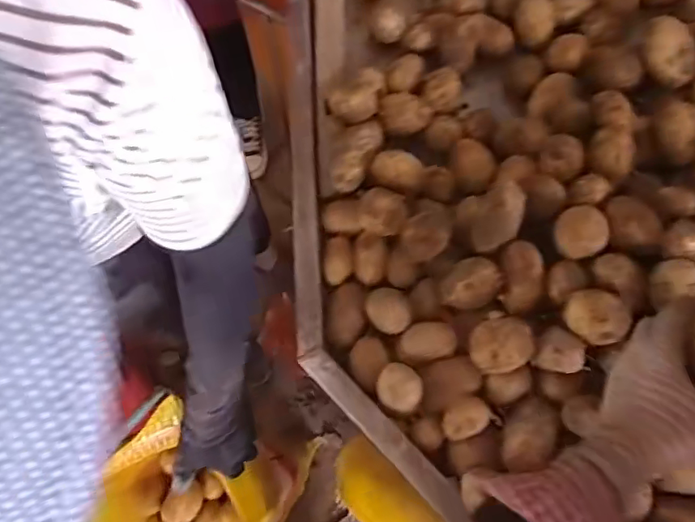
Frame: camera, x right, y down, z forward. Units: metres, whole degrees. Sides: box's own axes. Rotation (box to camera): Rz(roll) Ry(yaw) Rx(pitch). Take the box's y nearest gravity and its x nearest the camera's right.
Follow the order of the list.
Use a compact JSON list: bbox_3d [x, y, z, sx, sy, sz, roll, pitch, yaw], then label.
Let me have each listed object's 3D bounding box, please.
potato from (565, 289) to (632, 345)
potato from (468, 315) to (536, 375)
[{"bbox_3d":[0.234,0.052,0.515,0.054,0.036,0.050,0,71,1],"label":"potato"},{"bbox_3d":[0.148,0.081,0.530,0.052,0.037,0.050,0,71,1],"label":"potato"}]

